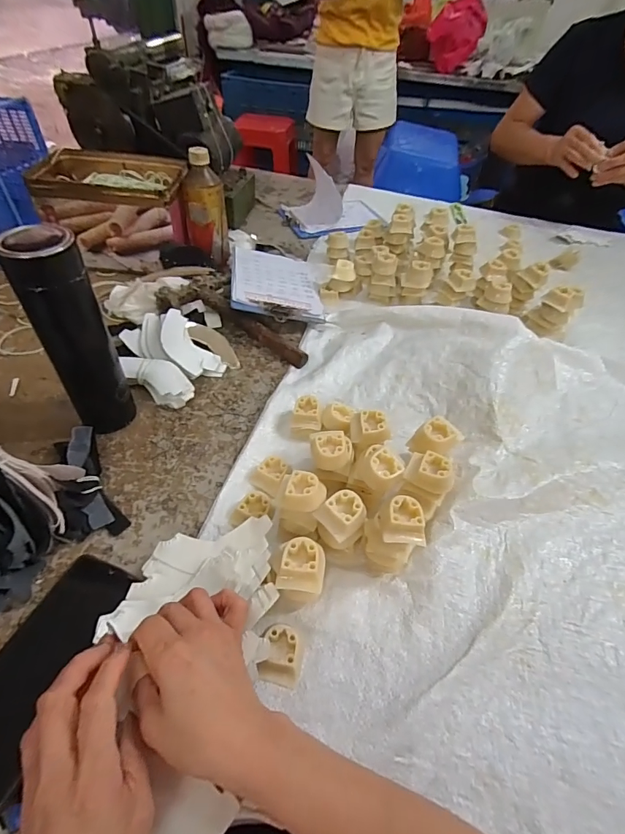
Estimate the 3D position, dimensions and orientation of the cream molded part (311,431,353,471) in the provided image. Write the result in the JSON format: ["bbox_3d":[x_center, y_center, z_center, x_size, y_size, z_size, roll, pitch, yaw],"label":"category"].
[{"bbox_3d":[0.021,0.041,0.440,0.047,0.034,0.040,2,49,-3],"label":"cream molded part"}]

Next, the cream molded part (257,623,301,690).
[{"bbox_3d":[-0.025,0.197,0.340,0.032,0.018,0.042,11,49,5],"label":"cream molded part"}]

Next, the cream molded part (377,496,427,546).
[{"bbox_3d":[0.080,0.092,0.364,0.037,0.018,0.038,2,49,-3],"label":"cream molded part"}]

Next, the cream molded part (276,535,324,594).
[{"bbox_3d":[-0.008,0.125,0.349,0.037,0.019,0.039,8,49,2],"label":"cream molded part"}]

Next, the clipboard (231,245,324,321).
[{"bbox_3d":[-0.063,-0.231,0.700,0.145,0.014,0.221,6,43,-16],"label":"clipboard"}]

